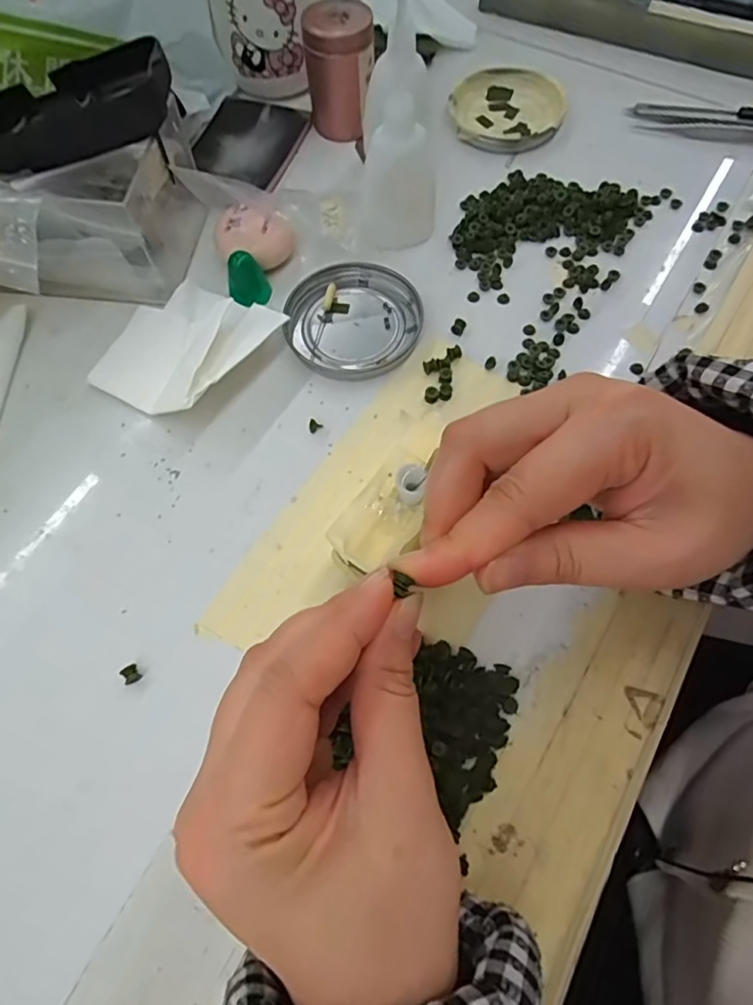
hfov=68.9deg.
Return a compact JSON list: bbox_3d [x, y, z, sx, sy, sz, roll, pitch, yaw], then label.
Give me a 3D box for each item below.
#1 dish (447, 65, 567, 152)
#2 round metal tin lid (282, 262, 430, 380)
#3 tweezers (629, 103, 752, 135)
[{"bbox_3d":[0.092,-0.280,0.388,0.077,0.009,0.079,0,67,1],"label":"dish"},{"bbox_3d":[-0.013,-0.106,0.320,0.079,0.012,0.071,-5,67,-1],"label":"round metal tin lid"},{"bbox_3d":[0.244,-0.263,0.379,0.127,0.009,0.027,12,68,6],"label":"tweezers"}]

